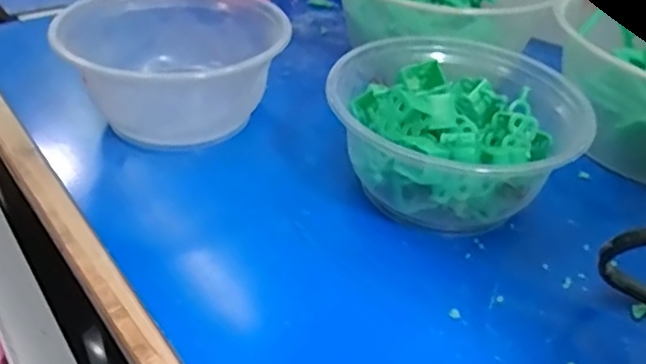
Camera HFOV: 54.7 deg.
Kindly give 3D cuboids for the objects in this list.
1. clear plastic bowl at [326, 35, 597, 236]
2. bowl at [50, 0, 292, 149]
[{"bbox_3d":[0.068,-0.028,0.346,0.125,0.065,0.117,3,38,-2],"label":"clear plastic bowl"},{"bbox_3d":[-0.094,-0.075,0.395,0.132,0.062,0.113,-8,39,-16],"label":"bowl"}]

